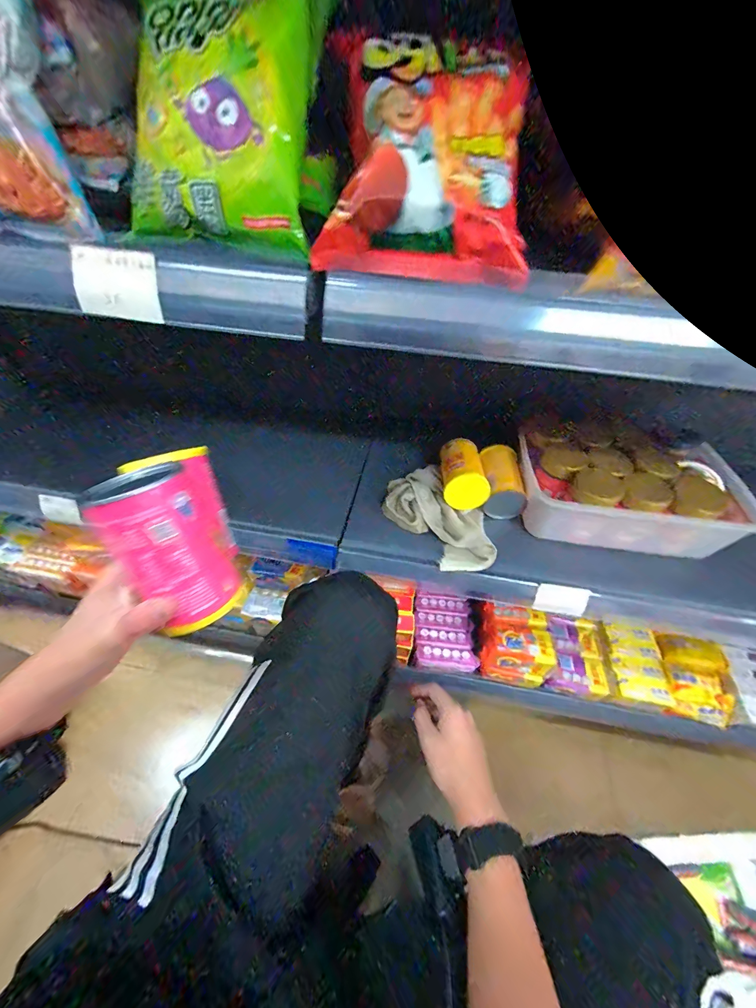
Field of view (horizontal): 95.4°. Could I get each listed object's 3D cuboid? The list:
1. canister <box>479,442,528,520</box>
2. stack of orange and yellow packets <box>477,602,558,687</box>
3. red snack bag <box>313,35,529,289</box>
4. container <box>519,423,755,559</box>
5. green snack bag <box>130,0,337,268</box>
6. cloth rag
[{"bbox_3d":[0.206,-0.037,0.583,0.061,0.061,0.131,6,49,1],"label":"canister"},{"bbox_3d":[0.270,0.280,0.690,0.121,0.103,0.110,8,49,3],"label":"stack of orange and yellow packets"},{"bbox_3d":[0.037,-0.246,0.233,0.143,0.034,0.158,8,92,4],"label":"red snack bag"},{"bbox_3d":[0.383,-0.021,0.545,0.295,0.113,0.172,8,49,4],"label":"container"},{"bbox_3d":[-0.111,-0.278,0.248,0.134,0.174,0.034,8,12,7],"label":"green snack bag"},{"bbox_3d":[0.102,0.021,0.551,0.121,0.038,0.199,-28,56,-25],"label":"cloth rag"}]

